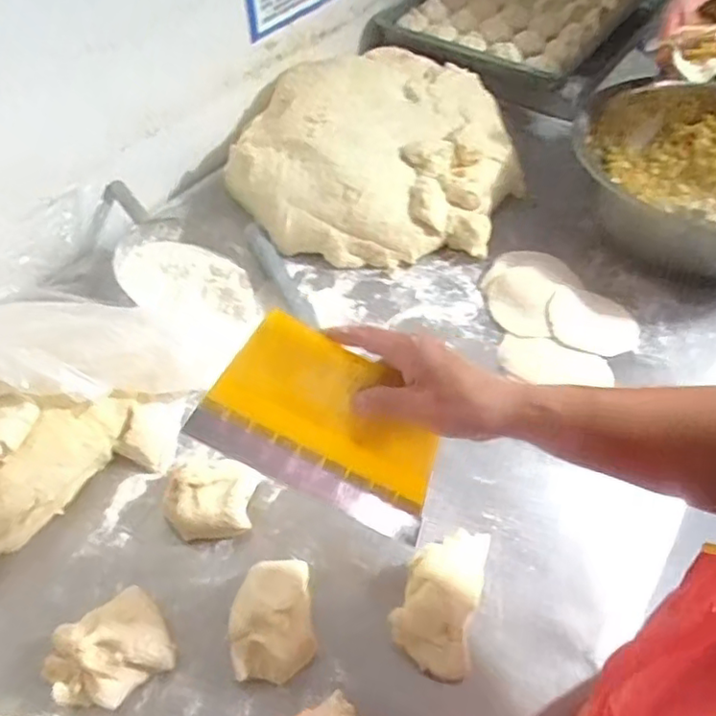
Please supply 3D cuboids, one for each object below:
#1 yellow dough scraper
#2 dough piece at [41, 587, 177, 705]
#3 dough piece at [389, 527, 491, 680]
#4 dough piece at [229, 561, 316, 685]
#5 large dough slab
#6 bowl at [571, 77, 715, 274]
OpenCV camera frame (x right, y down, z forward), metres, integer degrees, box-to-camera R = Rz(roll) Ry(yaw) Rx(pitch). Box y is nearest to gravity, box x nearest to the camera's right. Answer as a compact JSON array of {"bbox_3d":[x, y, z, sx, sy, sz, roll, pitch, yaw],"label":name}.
[{"bbox_3d":[-0.023,0.052,0.471,0.186,0.126,0.008,27,21,0],"label":"yellow dough scraper"},{"bbox_3d":[-0.207,0.238,0.506,0.097,0.038,0.077,-25,54,-21],"label":"dough piece"},{"bbox_3d":[0.074,0.201,0.541,0.069,0.044,0.133,13,50,10],"label":"dough piece"},{"bbox_3d":[-0.073,0.218,0.524,0.066,0.040,0.093,-6,50,-6],"label":"dough piece"},{"bbox_3d":[0.025,-0.306,0.882,0.406,0.079,0.370,-13,67,-13],"label":"large dough slab"},{"bbox_3d":[0.494,-0.260,0.871,0.369,0.138,0.373,0,49,-1],"label":"bowl"}]

